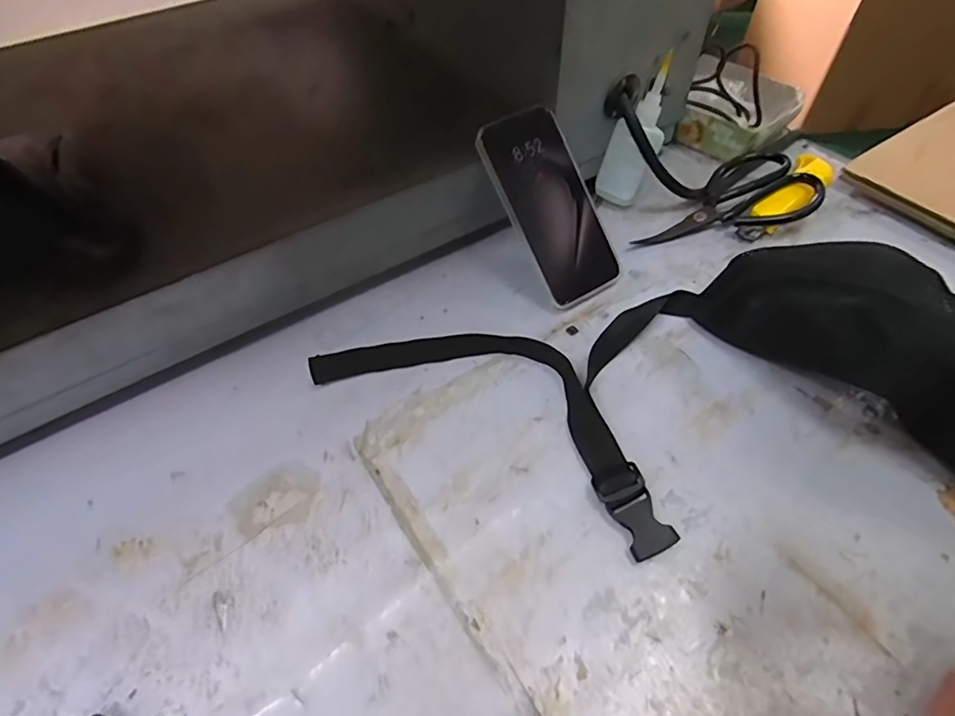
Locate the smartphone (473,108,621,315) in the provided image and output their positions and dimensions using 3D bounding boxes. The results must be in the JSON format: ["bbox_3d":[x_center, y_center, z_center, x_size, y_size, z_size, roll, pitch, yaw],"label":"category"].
[{"bbox_3d":[0.065,-0.130,0.458,0.080,0.011,0.163,-29,97,-19],"label":"smartphone"}]

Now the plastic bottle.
[{"bbox_3d":[0.152,-0.212,0.505,0.047,0.128,0.031,36,31,26],"label":"plastic bottle"}]

